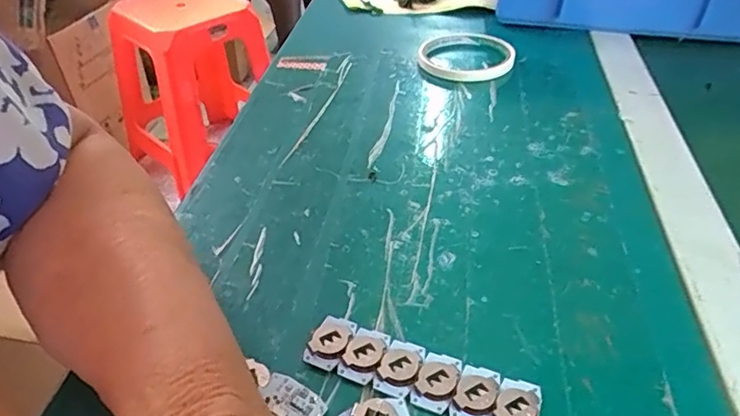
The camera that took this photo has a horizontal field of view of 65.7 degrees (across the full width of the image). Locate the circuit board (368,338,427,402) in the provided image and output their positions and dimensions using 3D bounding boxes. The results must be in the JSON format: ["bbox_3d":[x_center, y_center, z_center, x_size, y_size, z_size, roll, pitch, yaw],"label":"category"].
[{"bbox_3d":[0.014,0.074,0.265,0.019,0.005,0.030,16,41,21],"label":"circuit board"}]

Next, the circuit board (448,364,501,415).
[{"bbox_3d":[0.047,0.082,0.253,0.018,0.004,0.029,15,40,20],"label":"circuit board"}]

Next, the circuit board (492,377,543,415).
[{"bbox_3d":[0.064,0.087,0.248,0.018,0.007,0.029,14,40,19],"label":"circuit board"}]

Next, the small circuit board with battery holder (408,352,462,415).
[{"bbox_3d":[0.031,0.078,0.259,0.018,0.004,0.029,14,40,19],"label":"small circuit board with battery holder"}]

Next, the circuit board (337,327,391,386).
[{"bbox_3d":[-0.002,0.069,0.272,0.019,0.006,0.028,15,40,20],"label":"circuit board"}]

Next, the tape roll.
[{"bbox_3d":[0.090,-0.143,0.534,0.089,0.011,0.096,-1,38,1],"label":"tape roll"}]

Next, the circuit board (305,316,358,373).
[{"bbox_3d":[-0.019,0.065,0.277,0.018,0.008,0.027,17,41,22],"label":"circuit board"}]

